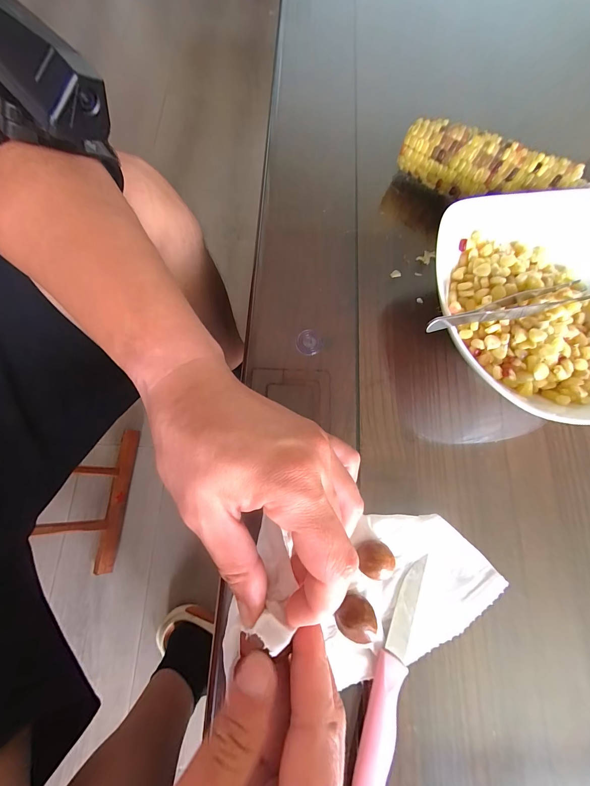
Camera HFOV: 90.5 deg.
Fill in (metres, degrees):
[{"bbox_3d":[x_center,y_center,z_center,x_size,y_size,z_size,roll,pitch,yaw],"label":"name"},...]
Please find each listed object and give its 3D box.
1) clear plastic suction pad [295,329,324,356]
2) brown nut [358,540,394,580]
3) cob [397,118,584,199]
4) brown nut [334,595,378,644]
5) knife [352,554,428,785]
[{"bbox_3d":[0.012,-0.043,0.248,0.022,0.004,0.022,-2,75,-3],"label":"clear plastic suction pad"},{"bbox_3d":[0.051,0.107,0.188,0.021,0.018,0.021,1,75,-3],"label":"brown nut"},{"bbox_3d":[0.166,-0.198,0.260,0.146,0.038,0.039,31,76,5],"label":"cob"},{"bbox_3d":[0.038,0.139,0.180,0.022,0.017,0.024,1,75,-3],"label":"brown nut"},{"bbox_3d":[0.058,0.175,0.176,0.020,0.009,0.139,17,75,2],"label":"knife"}]

